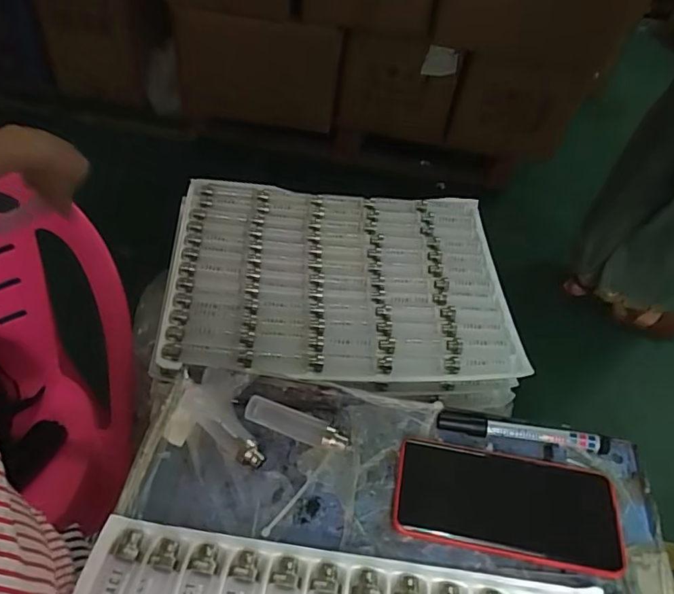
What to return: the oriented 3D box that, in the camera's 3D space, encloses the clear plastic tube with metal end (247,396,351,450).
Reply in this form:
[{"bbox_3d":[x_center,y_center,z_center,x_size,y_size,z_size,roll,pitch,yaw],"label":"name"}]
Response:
[{"bbox_3d":[-0.033,0.102,0.430,0.085,0.013,0.019,19,47,13],"label":"clear plastic tube with metal end"}]

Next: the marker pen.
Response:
[{"bbox_3d":[0.150,0.109,0.434,0.135,0.015,0.013,10,45,4],"label":"marker pen"}]

